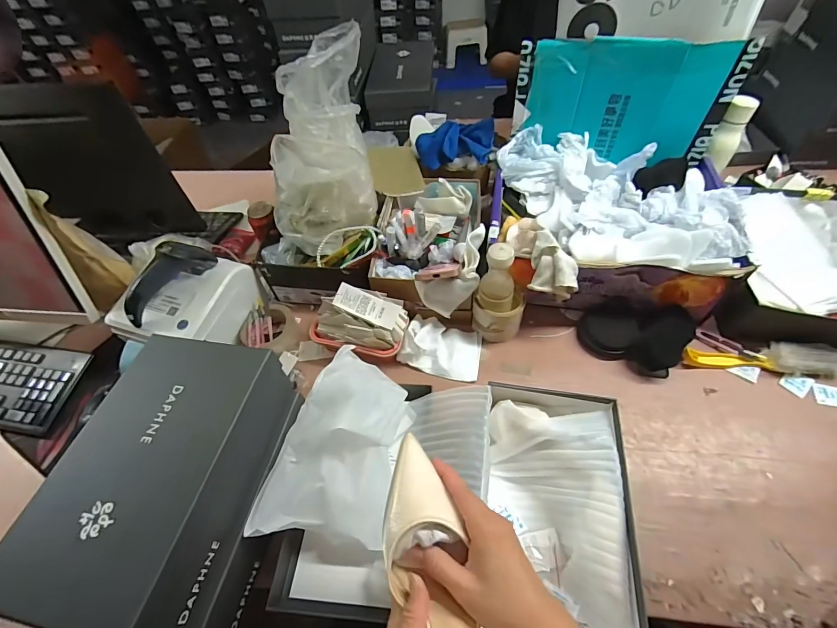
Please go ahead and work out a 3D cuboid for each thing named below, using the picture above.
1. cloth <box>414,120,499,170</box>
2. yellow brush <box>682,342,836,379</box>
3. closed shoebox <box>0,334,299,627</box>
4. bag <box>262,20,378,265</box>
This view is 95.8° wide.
[{"bbox_3d":[0.078,-0.363,0.814,0.165,0.062,0.105,-2,54,3],"label":"cloth"},{"bbox_3d":[0.558,0.070,0.623,0.228,0.039,0.056,7,55,10],"label":"yellow brush"},{"bbox_3d":[-0.292,0.182,0.448,0.178,0.112,0.288,7,55,10],"label":"closed shoebox"},{"bbox_3d":[-0.171,-0.309,0.693,0.173,0.132,0.407,9,99,11],"label":"bag"}]

